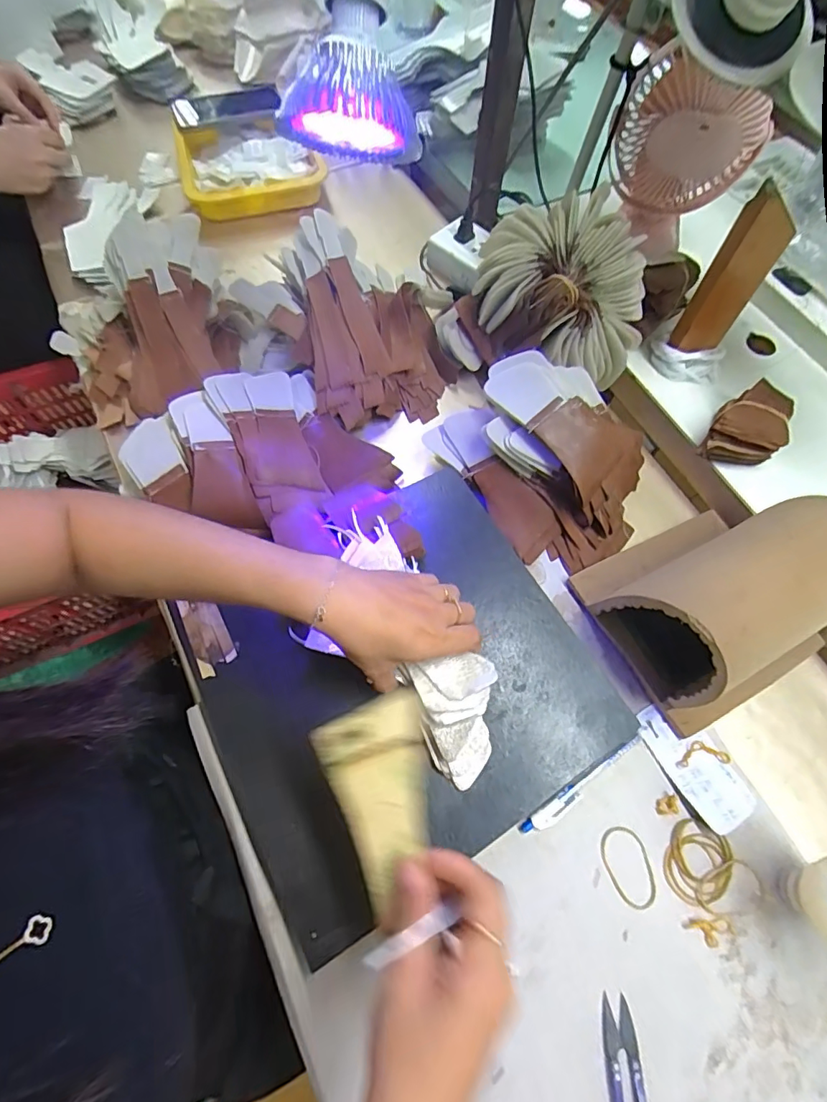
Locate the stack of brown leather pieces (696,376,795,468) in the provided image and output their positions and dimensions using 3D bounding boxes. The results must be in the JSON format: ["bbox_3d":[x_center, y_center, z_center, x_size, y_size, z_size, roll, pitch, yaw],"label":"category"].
[{"bbox_3d":[0.346,-0.124,0.510,0.065,0.047,0.088,41,71,15],"label":"stack of brown leather pieces"}]

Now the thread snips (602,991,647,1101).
[{"bbox_3d":[0.143,0.364,0.324,0.025,0.009,0.102,1,66,-3],"label":"thread snips"}]

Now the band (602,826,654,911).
[{"bbox_3d":[0.170,0.248,0.384,0.036,0.004,0.057,-18,69,-11],"label":"band"}]

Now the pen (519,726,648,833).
[{"bbox_3d":[0.146,0.190,0.406,0.137,0.008,0.015,-30,71,-15],"label":"pen"}]

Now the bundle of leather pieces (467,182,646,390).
[{"bbox_3d":[0.157,-0.271,0.519,0.175,0.102,0.155,-1,66,-3],"label":"bundle of leather pieces"}]

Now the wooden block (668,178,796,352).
[{"bbox_3d":[0.306,-0.259,0.469,0.051,0.155,0.018,-6,66,-5],"label":"wooden block"}]

